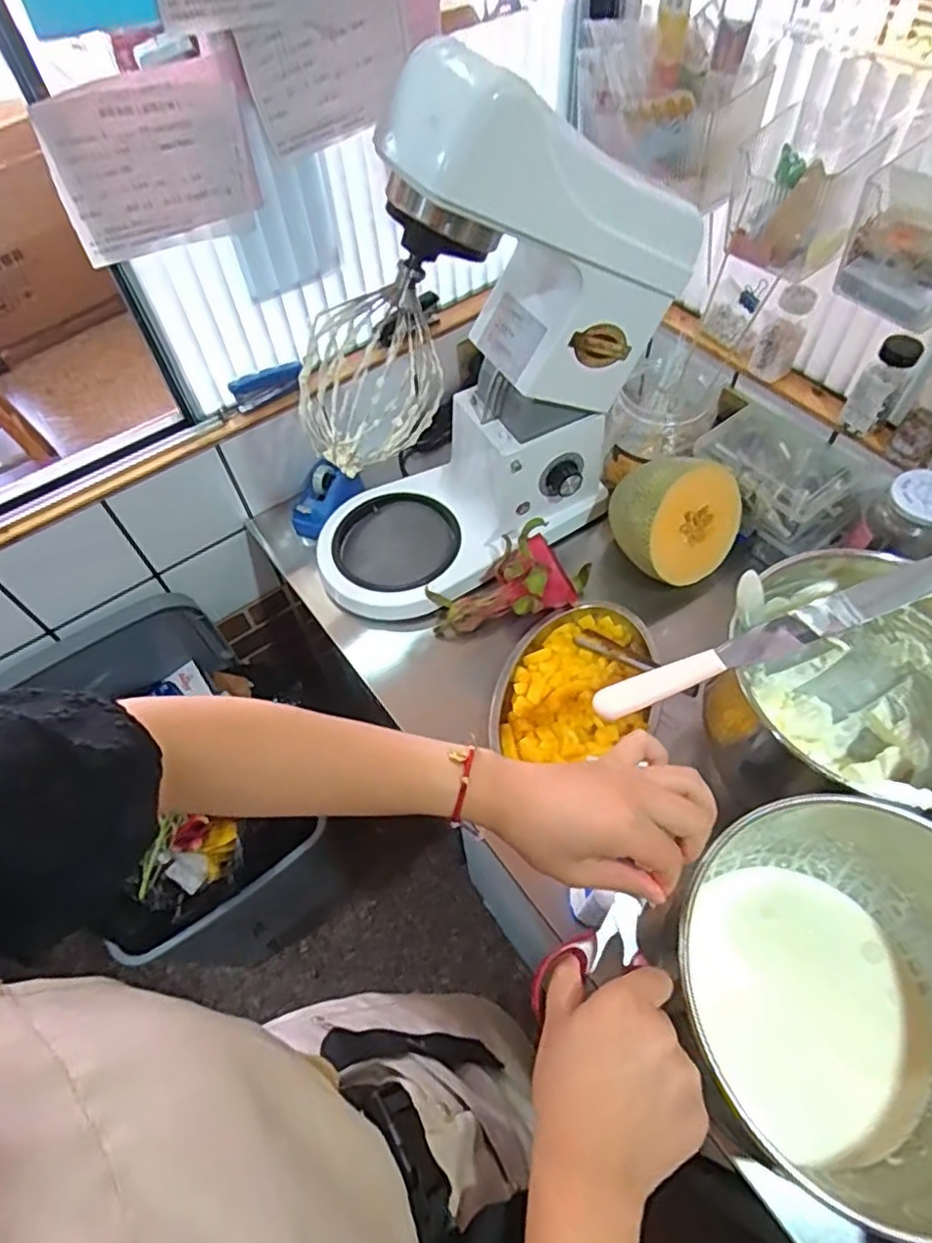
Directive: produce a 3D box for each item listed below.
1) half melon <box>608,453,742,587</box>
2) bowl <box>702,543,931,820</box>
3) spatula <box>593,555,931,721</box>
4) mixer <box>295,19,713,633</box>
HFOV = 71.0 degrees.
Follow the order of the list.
[{"bbox_3d":[0.246,-0.129,0.796,0.139,0.144,0.096,-7,23,-25],"label":"half melon"},{"bbox_3d":[0.340,0.073,0.588,0.211,0.212,0.205,-1,57,2],"label":"bowl"},{"bbox_3d":[0.269,0.009,0.542,0.356,0.027,0.036,-19,58,-9],"label":"spatula"},{"bbox_3d":[0.025,-0.247,0.684,0.441,0.481,0.215,-15,57,-7],"label":"mixer"}]

